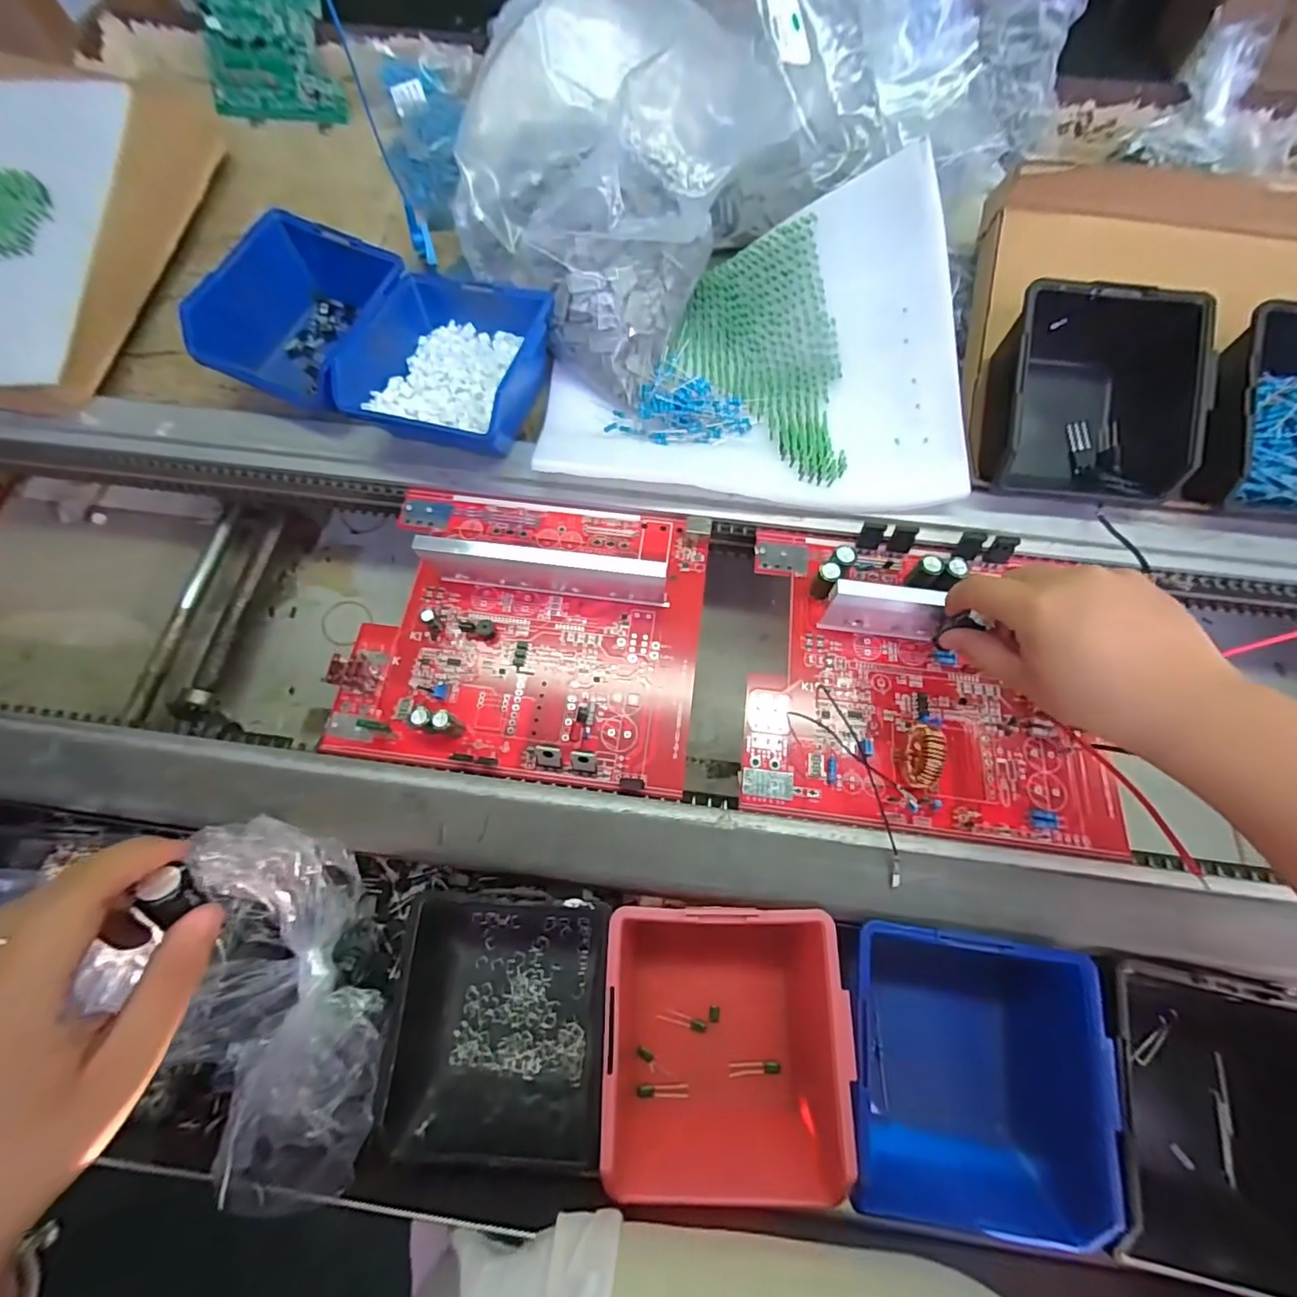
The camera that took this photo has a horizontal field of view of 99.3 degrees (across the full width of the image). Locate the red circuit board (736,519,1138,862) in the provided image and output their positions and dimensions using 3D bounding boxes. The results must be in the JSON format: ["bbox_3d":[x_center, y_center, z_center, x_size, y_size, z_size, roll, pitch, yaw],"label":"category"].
[{"bbox_3d":[0.177,0.010,0.343,0.219,0.052,0.195,7,64,2],"label":"red circuit board"}]

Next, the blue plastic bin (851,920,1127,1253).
[{"bbox_3d":[0.161,0.223,0.293,0.121,0.071,0.132,8,68,5],"label":"blue plastic bin"}]

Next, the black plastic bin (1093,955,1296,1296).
[{"bbox_3d":[0.279,0.239,0.283,0.124,0.077,0.127,9,68,6],"label":"black plastic bin"}]

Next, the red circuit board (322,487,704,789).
[{"bbox_3d":[-0.079,-0.021,0.353,0.222,0.048,0.196,6,68,4],"label":"red circuit board"}]

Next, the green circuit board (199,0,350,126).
[{"bbox_3d":[-0.348,-0.552,0.512,0.124,0.008,0.097,5,108,-1],"label":"green circuit board"}]

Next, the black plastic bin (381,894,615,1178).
[{"bbox_3d":[-0.075,0.203,0.301,0.106,0.074,0.121,2,67,3],"label":"black plastic bin"}]

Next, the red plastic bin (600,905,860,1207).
[{"bbox_3d":[0.038,0.215,0.295,0.119,0.079,0.135,0,67,2],"label":"red plastic bin"}]

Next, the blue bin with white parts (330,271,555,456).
[{"bbox_3d":[-0.135,-0.199,0.398,0.122,0.064,0.136,10,68,6],"label":"blue bin with white parts"}]

